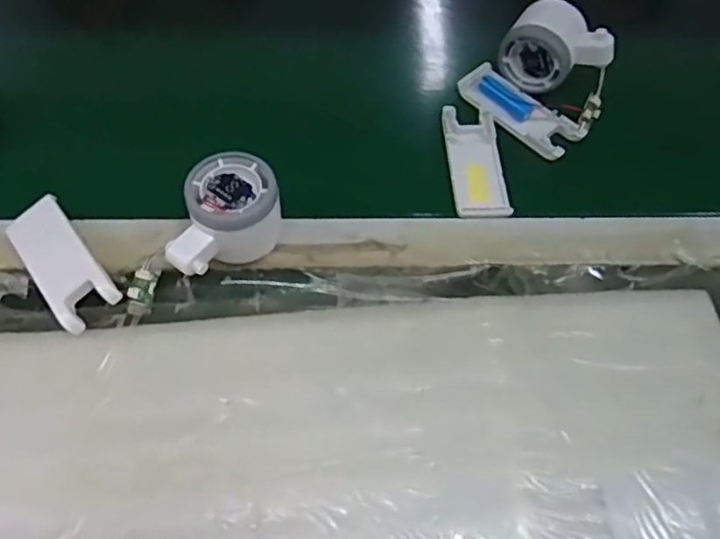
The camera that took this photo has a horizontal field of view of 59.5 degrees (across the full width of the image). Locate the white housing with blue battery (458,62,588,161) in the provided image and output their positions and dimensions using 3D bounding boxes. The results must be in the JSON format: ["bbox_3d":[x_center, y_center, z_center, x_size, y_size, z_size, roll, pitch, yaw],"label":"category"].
[{"bbox_3d":[0.129,-0.130,0.512,0.105,0.013,0.041,38,64,20],"label":"white housing with blue battery"}]

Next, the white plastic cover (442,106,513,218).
[{"bbox_3d":[0.089,-0.082,0.485,0.041,0.011,0.101,-1,58,-3],"label":"white plastic cover"}]

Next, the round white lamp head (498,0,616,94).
[{"bbox_3d":[0.162,-0.177,0.516,0.078,0.051,0.052,34,66,16],"label":"round white lamp head"}]

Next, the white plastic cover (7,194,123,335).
[{"bbox_3d":[-0.197,-0.004,0.416,0.040,0.021,0.098,-33,65,-21],"label":"white plastic cover"}]

